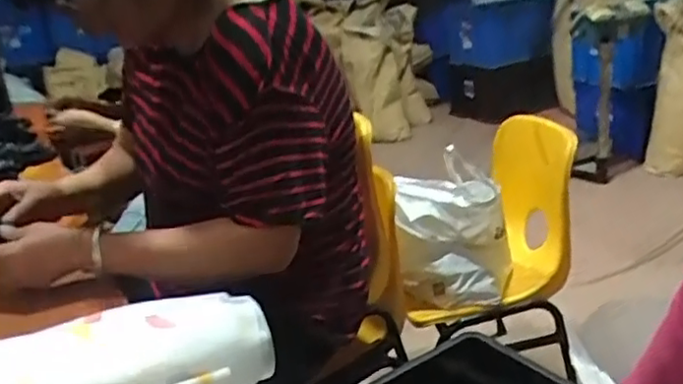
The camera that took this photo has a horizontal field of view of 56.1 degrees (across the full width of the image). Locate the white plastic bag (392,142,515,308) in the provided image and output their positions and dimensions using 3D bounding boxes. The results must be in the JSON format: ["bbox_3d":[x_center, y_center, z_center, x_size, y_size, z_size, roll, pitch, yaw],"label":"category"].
[{"bbox_3d":[0.215,0.078,1.234,0.208,0.270,0.121,-2,21,11],"label":"white plastic bag"}]

